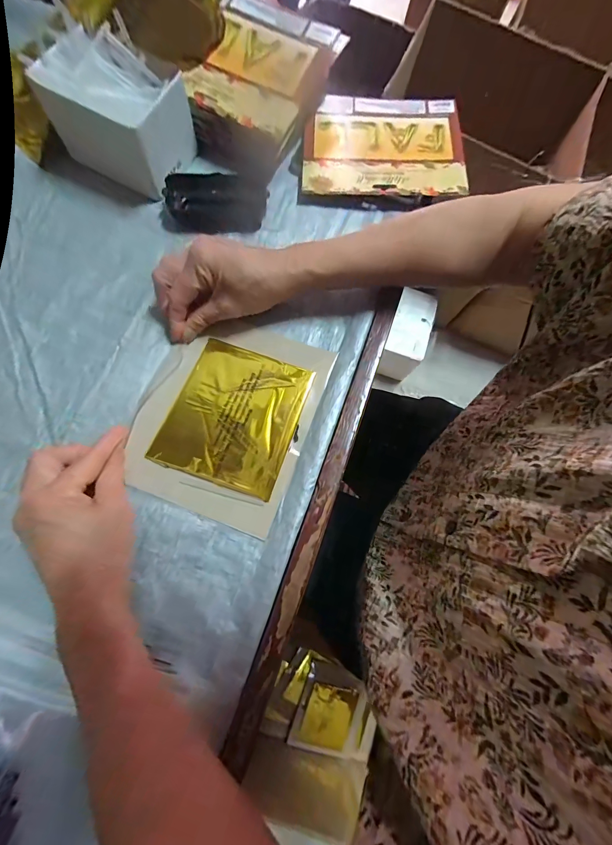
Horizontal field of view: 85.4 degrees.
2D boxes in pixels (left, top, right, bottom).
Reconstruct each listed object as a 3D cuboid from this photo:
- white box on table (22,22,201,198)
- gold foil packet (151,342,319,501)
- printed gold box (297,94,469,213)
[{"bbox_3d":[-0.192,-0.319,0.346,0.119,0.080,0.090,23,78,3],"label":"white box on table"},{"bbox_3d":[-0.071,-0.008,0.327,0.122,0.007,0.135,19,79,5],"label":"gold foil packet"},{"bbox_3d":[0.093,-0.338,0.409,0.190,0.020,0.163,3,76,-1],"label":"printed gold box"}]

